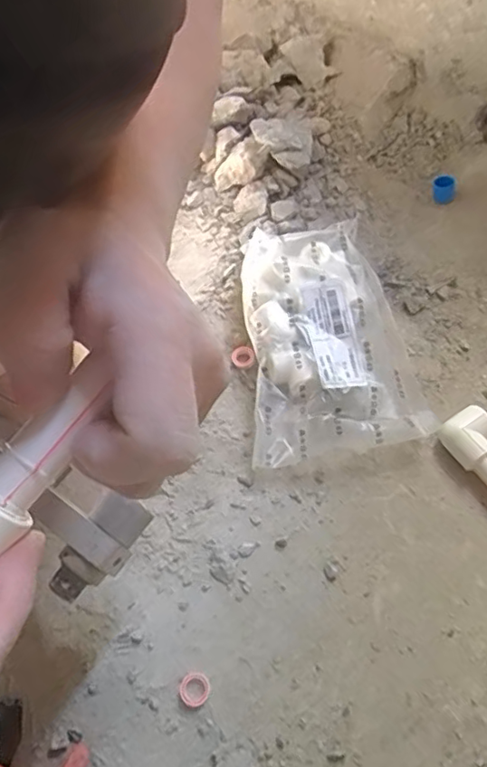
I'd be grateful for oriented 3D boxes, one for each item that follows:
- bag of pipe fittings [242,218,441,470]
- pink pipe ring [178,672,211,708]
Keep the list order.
[{"bbox_3d":[0.068,-0.042,0.504,0.146,0.043,0.219,-8,63,-6],"label":"bag of pipe fittings"},{"bbox_3d":[-0.034,0.214,0.394,0.021,0.005,0.021,1,63,-1],"label":"pink pipe ring"}]

